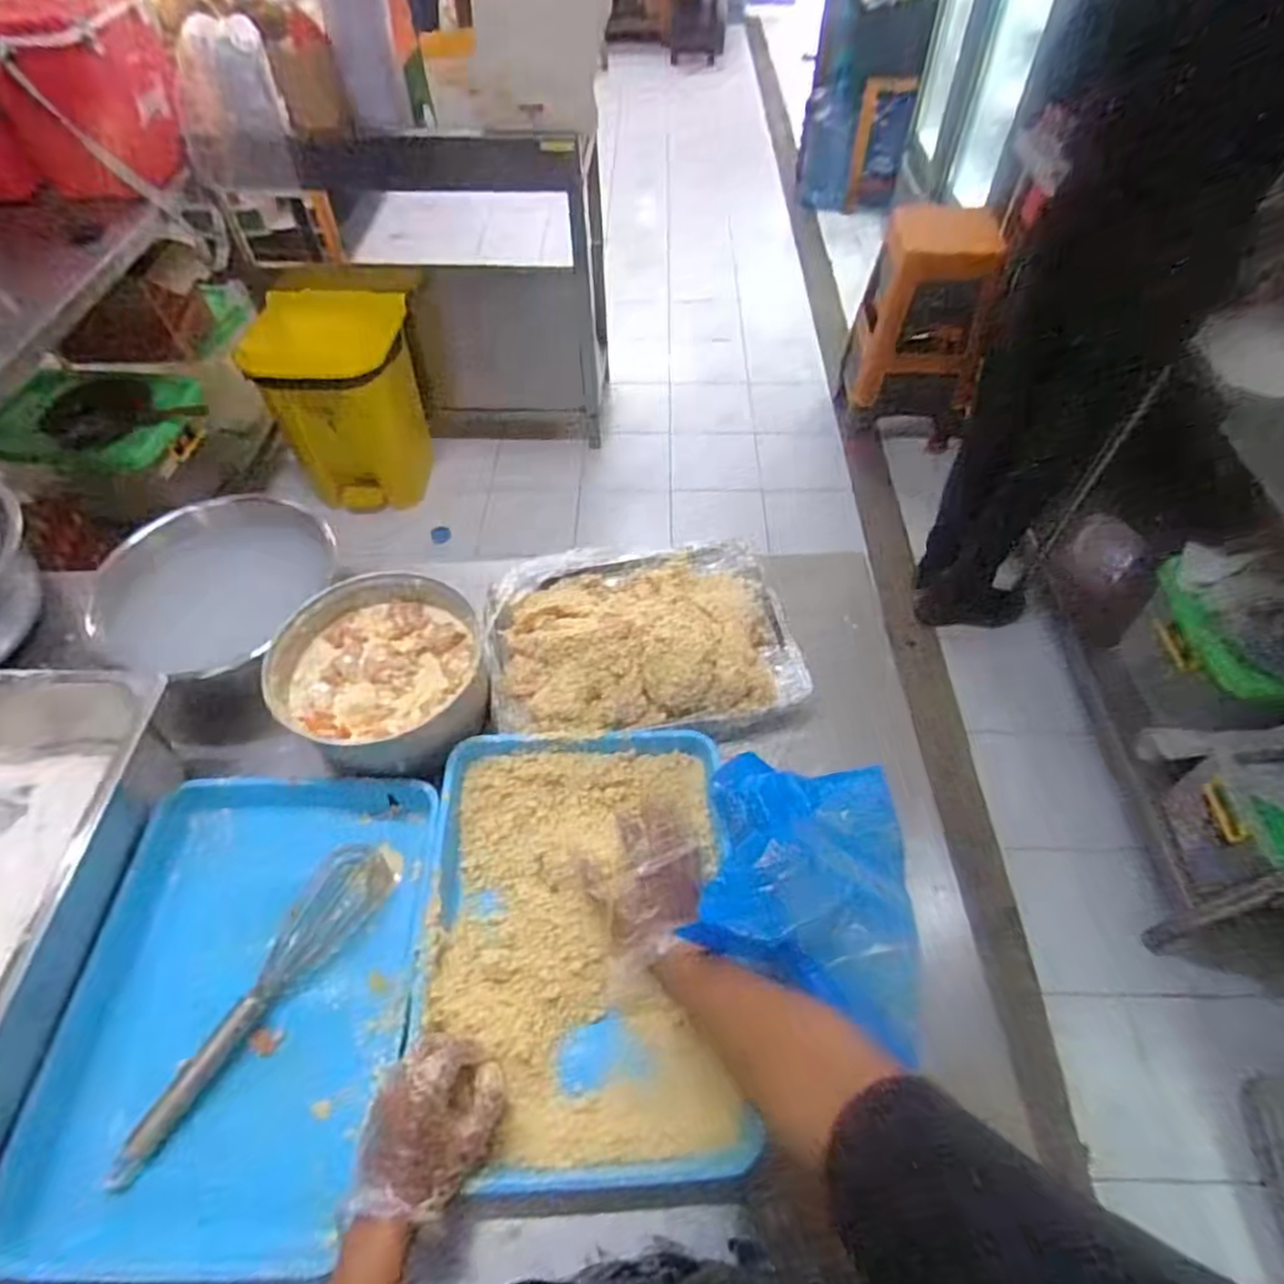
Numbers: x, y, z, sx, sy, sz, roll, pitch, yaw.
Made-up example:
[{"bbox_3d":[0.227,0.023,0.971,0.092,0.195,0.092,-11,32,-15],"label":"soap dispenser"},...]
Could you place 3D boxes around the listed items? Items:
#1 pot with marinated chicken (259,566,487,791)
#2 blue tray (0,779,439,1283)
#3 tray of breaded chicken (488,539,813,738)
[{"bbox_3d":[-0.293,0.035,0.823,0.218,0.118,0.208,-1,54,1],"label":"pot with marinated chicken"},{"bbox_3d":[-0.362,0.321,0.672,0.293,0.066,0.415,-1,54,1],"label":"blue tray"},{"bbox_3d":[-0.005,-0.025,0.873,0.365,0.075,0.277,-10,54,-6],"label":"tray of breaded chicken"}]

